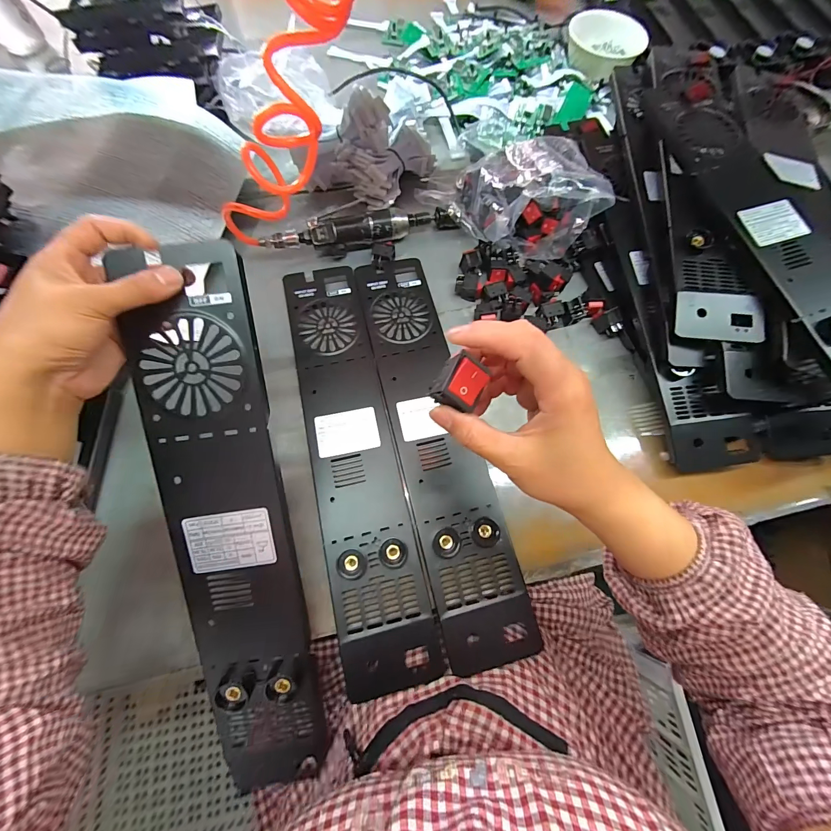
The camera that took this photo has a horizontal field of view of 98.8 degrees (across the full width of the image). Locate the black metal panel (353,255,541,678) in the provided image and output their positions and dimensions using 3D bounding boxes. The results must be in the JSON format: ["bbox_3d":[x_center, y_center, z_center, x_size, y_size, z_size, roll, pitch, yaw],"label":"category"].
[{"bbox_3d":[0.026,0.018,0.427,0.106,0.019,0.490,-12,73,-5],"label":"black metal panel"}]

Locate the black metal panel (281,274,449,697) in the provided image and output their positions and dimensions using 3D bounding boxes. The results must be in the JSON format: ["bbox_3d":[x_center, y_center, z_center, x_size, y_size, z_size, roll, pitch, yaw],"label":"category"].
[{"bbox_3d":[-0.072,0.033,0.412,0.097,0.012,0.488,-13,73,-5],"label":"black metal panel"}]

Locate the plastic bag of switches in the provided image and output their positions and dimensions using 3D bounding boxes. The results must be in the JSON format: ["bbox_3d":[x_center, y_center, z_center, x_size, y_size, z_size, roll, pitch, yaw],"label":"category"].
[{"bbox_3d":[0.148,-0.295,0.472,0.147,0.119,0.144,-20,73,-9],"label":"plastic bag of switches"}]

